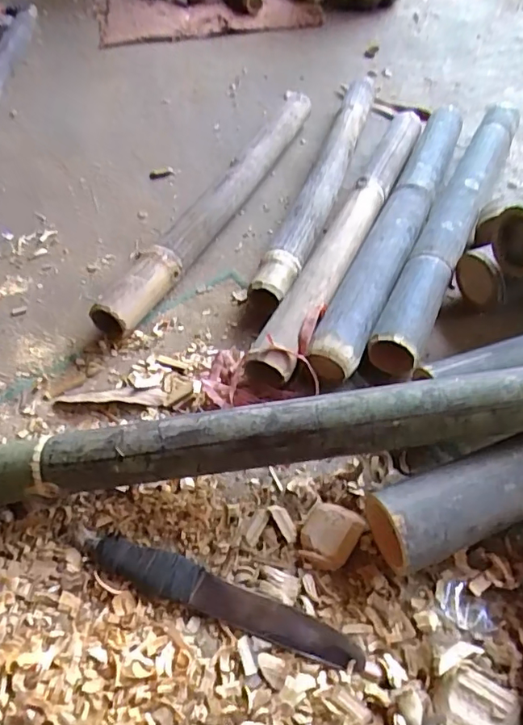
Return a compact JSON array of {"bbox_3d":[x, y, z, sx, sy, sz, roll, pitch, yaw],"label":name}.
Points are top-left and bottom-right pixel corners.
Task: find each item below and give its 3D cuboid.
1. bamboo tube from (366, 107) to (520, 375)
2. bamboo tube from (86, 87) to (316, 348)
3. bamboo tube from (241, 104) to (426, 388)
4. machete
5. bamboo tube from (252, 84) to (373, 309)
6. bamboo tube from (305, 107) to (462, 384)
[{"bbox_3d":[0.295,-0.223,0.792,0.068,0.061,0.643,20,54,19],"label":"bamboo tube"},{"bbox_3d":[-0.057,-0.284,0.864,0.074,0.060,0.665,18,54,18],"label":"bamboo tube"},{"bbox_3d":[0.142,-0.219,0.793,0.062,0.060,0.671,17,54,18],"label":"bamboo tube"},{"bbox_3d":[-0.034,0.210,0.467,0.252,0.023,0.034,14,53,15],"label":"machete"},{"bbox_3d":[0.107,-0.312,0.877,0.068,0.063,0.632,13,52,14],"label":"bamboo tube"},{"bbox_3d":[0.212,-0.219,0.790,0.069,0.059,0.655,18,54,18],"label":"bamboo tube"}]

